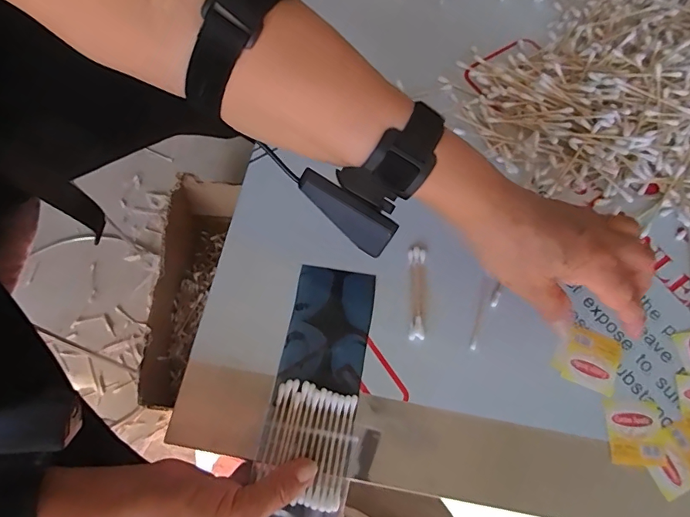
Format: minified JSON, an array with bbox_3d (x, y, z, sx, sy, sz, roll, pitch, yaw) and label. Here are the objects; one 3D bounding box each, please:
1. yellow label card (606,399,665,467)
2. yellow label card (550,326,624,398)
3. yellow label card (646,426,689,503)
[{"bbox_3d":[0.208,0.125,0.331,0.039,0.004,0.042,5,68,-1],"label":"yellow label card"},{"bbox_3d":[0.183,0.075,0.347,0.047,0.004,0.042,24,69,7],"label":"yellow label card"},{"bbox_3d":[0.233,0.142,0.324,0.043,0.004,0.038,-20,70,-11],"label":"yellow label card"}]

